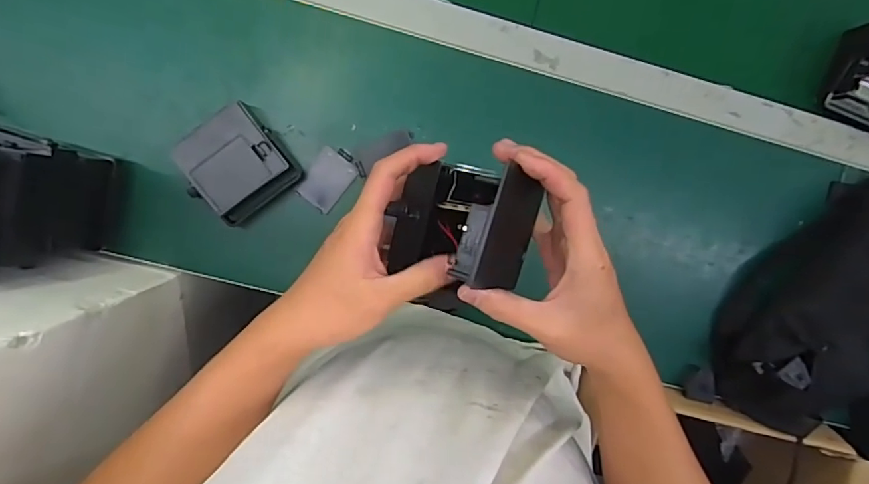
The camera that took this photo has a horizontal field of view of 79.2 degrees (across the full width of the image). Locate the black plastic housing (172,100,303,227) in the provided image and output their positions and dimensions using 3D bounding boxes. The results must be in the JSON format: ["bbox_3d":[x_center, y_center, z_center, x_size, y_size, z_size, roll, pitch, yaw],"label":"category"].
[{"bbox_3d":[-0.195,-0.075,0.521,0.096,0.045,0.090,-38,98,-1],"label":"black plastic housing"}]

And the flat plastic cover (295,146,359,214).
[{"bbox_3d":[-0.111,-0.066,0.549,0.042,0.004,0.066,37,98,-5],"label":"flat plastic cover"}]

